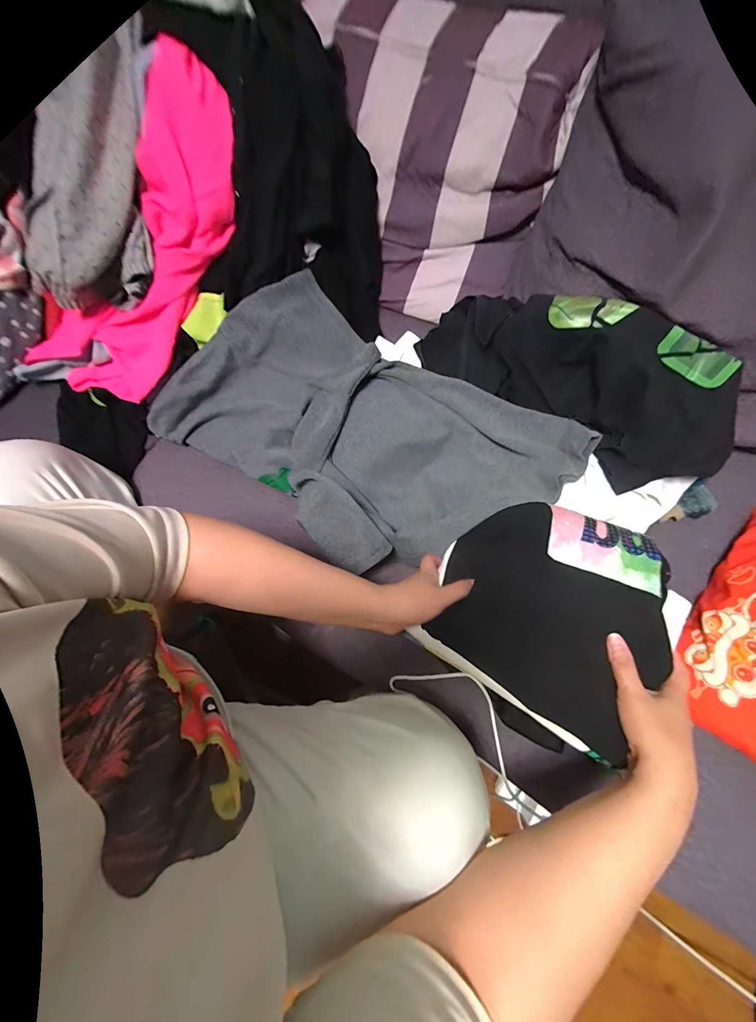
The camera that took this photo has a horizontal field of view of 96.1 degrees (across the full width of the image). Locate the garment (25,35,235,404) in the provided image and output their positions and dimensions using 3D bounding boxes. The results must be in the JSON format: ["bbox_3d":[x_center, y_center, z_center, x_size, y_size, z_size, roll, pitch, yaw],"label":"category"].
[{"bbox_3d":[-0.384,-0.398,0.557,0.522,0.168,0.208,-42,70,26],"label":"garment"}]

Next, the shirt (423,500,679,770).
[{"bbox_3d":[0.211,0.102,0.402,0.243,0.038,0.238,33,75,13],"label":"shirt"}]

